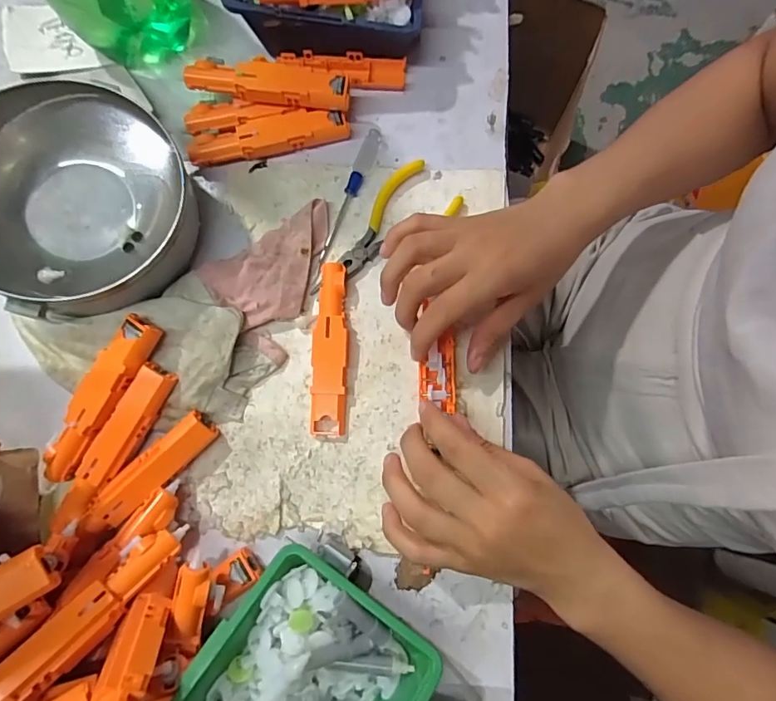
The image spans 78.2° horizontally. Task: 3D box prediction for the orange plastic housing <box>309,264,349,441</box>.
[{"bbox_3d":[-0.040,-0.002,0.331,0.023,0.013,0.119,1,79,0],"label":"orange plastic housing"}]

